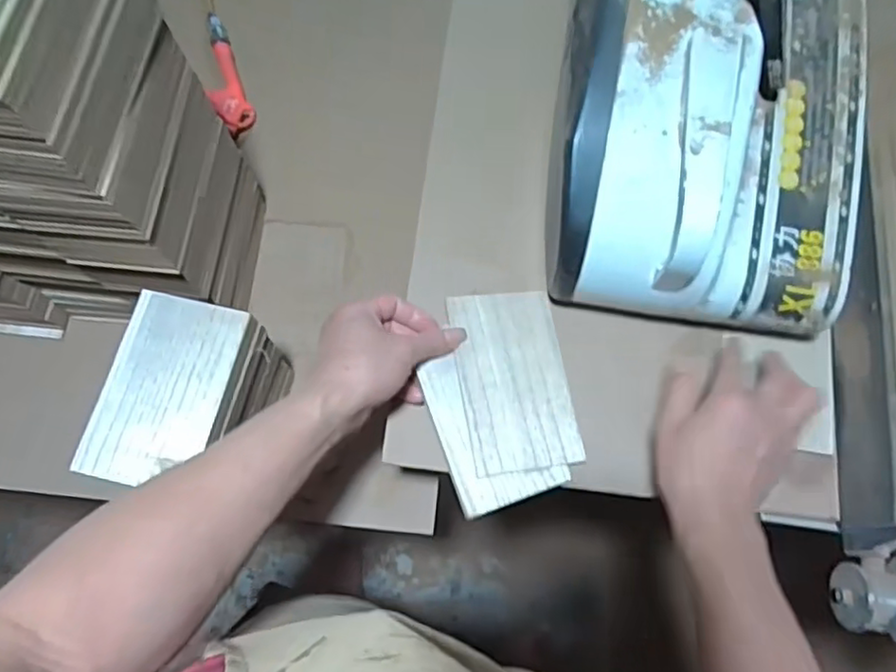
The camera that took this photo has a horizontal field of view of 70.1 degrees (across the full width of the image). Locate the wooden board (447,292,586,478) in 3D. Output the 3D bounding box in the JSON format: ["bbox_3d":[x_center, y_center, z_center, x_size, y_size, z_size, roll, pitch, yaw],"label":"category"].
[{"bbox_3d":[0.059,0.037,0.558,0.096,0.004,0.157,-6,73,-14],"label":"wooden board"}]

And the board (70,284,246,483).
[{"bbox_3d":[-0.235,0.043,0.527,0.096,0.008,0.156,13,71,3],"label":"board"}]

